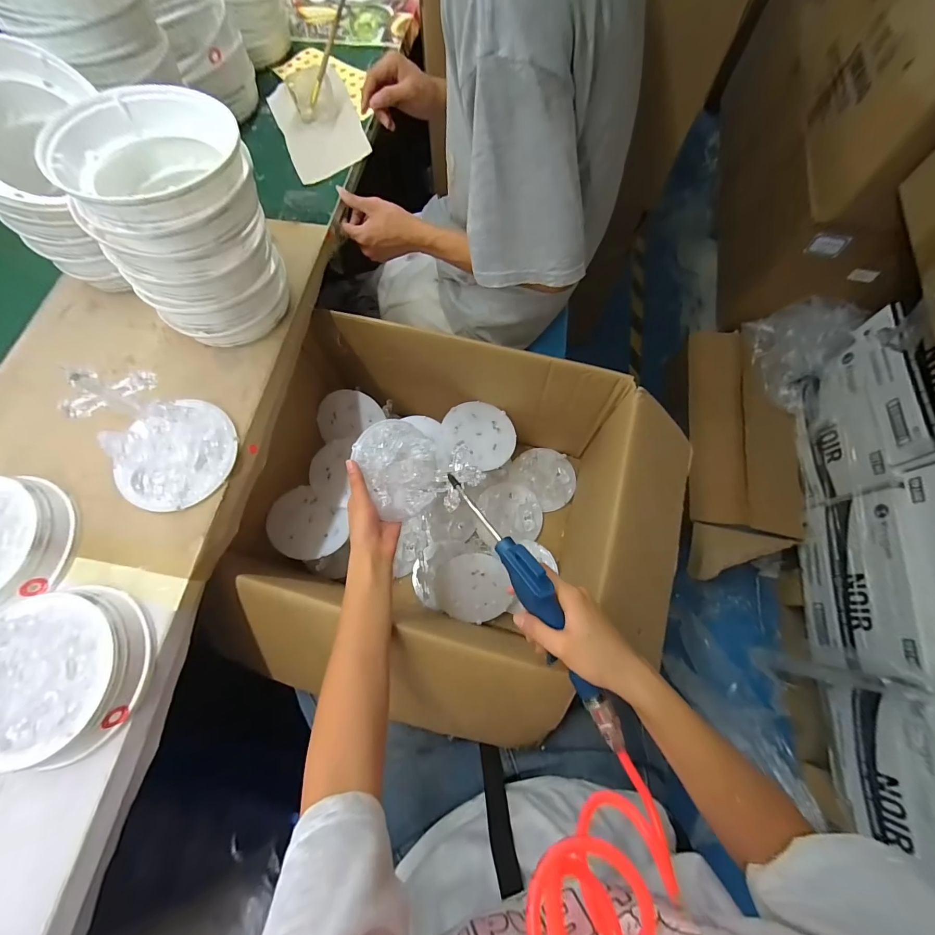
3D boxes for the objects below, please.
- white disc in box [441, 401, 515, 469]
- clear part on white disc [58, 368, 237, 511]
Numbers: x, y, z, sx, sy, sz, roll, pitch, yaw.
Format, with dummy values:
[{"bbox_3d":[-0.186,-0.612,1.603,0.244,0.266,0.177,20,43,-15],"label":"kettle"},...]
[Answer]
[{"bbox_3d":[0.020,-0.058,0.709,0.129,0.016,0.120,0,70,0],"label":"white disc in box"},{"bbox_3d":[-0.321,-0.031,0.399,0.111,0.113,0.117,0,70,0],"label":"clear part on white disc"}]

